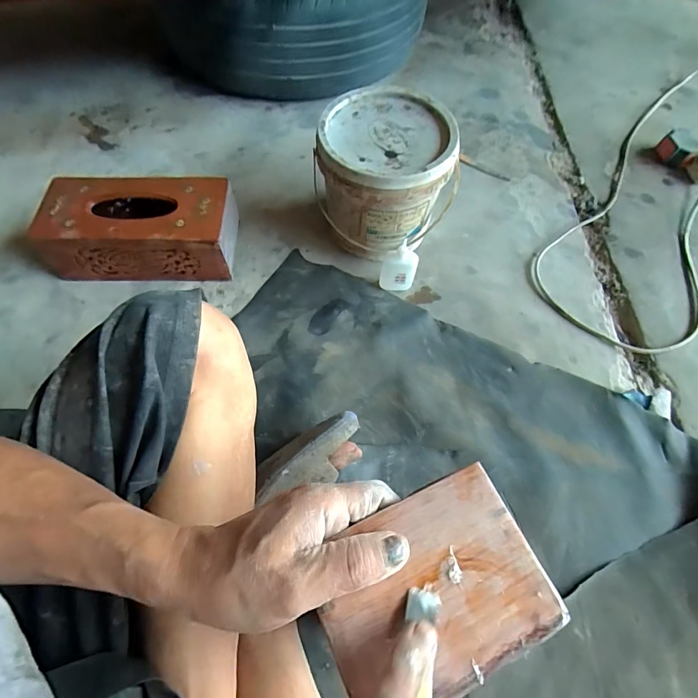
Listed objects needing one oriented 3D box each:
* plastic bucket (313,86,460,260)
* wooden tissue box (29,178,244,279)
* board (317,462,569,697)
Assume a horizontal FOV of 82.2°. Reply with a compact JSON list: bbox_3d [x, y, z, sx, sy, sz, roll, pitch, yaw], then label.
[{"bbox_3d":[0.054,-0.252,0.613,0.187,0.181,0.176,1,64,-2],"label":"plastic bucket"},{"bbox_3d":[-0.319,-0.185,0.612,0.277,0.096,0.127,0,64,-2],"label":"wooden tissue box"},{"bbox_3d":[0.046,0.132,0.221,0.120,0.006,0.092,-23,67,-13],"label":"board"}]

